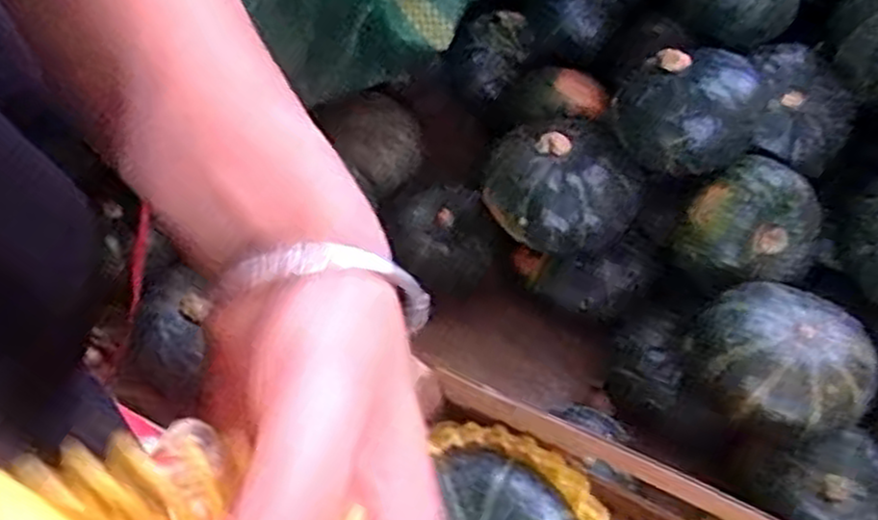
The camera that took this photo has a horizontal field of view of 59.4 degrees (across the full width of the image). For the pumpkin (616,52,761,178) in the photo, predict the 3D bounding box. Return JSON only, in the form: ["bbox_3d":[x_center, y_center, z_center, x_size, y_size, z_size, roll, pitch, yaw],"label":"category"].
[{"bbox_3d":[0.139,-0.083,0.432,0.070,0.052,0.064,2,57,-3],"label":"pumpkin"}]

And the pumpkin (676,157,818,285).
[{"bbox_3d":[0.175,-0.014,0.435,0.070,0.059,0.064,2,57,-3],"label":"pumpkin"}]

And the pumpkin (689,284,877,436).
[{"bbox_3d":[0.172,0.054,0.395,0.081,0.052,0.077,12,57,3],"label":"pumpkin"}]

